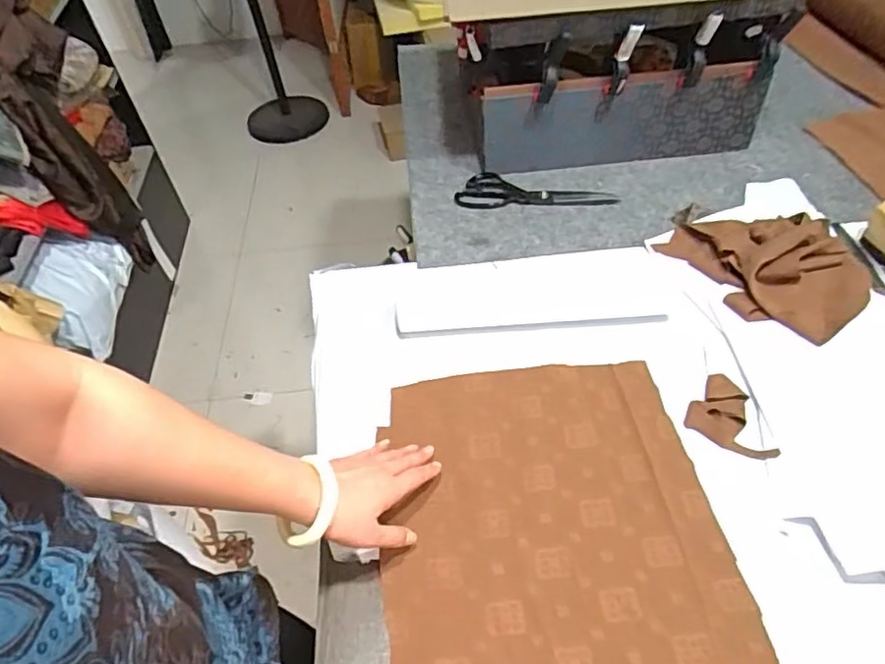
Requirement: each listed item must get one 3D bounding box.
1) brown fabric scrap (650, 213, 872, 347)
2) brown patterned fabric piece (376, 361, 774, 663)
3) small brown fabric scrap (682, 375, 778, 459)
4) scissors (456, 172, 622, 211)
[{"bbox_3d":[0.452,-0.102,0.841,0.175,0.067,0.267,-26,52,-17],"label":"brown fabric scrap"},{"bbox_3d":[0.114,0.228,0.628,0.339,0.012,0.466,-7,49,-1],"label":"brown patterned fabric piece"},{"bbox_3d":[0.350,0.104,0.721,0.102,0.011,0.088,31,58,28],"label":"small brown fabric scrap"},{"bbox_3d":[0.152,-0.227,0.986,0.249,0.008,0.087,5,50,9],"label":"scissors"}]

